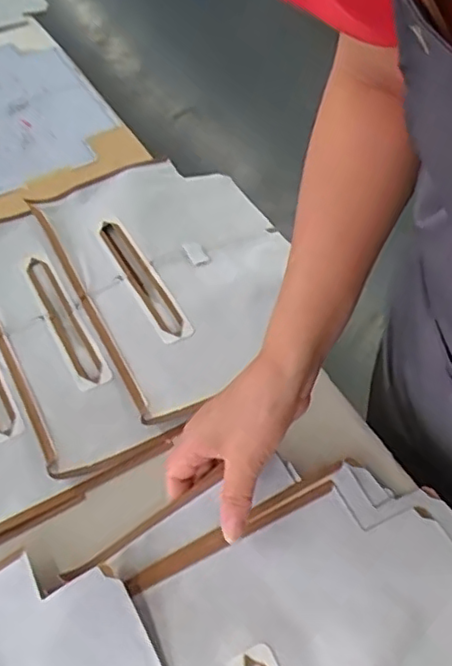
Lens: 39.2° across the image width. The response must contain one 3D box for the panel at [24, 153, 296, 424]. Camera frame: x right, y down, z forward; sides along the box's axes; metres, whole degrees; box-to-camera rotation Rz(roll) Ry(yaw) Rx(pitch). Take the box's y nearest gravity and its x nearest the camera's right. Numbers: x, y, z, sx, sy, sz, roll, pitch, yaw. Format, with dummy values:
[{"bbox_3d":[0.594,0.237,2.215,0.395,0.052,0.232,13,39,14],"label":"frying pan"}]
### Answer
[{"bbox_3d":[-0.049,-0.085,0.672,0.222,0.021,0.341,-24,51,-15],"label":"panel"}]

